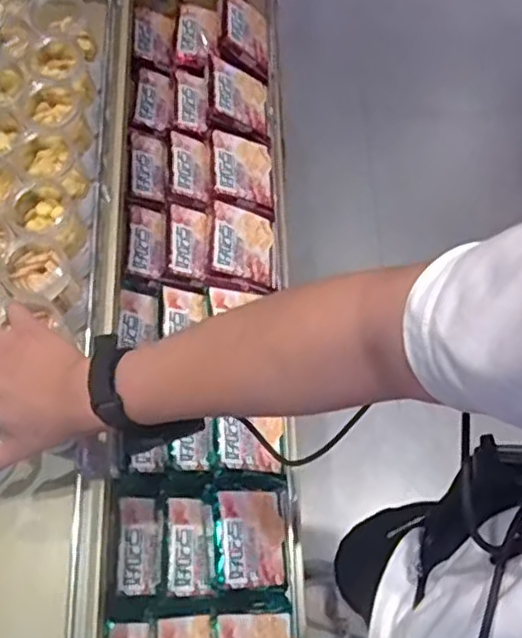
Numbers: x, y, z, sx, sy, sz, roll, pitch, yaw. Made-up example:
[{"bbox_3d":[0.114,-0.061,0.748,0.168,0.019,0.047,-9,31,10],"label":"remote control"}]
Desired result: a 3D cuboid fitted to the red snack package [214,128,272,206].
[{"bbox_3d":[-0.028,-0.250,1.117,0.102,0.021,0.124,7,71,-23],"label":"red snack package"}]

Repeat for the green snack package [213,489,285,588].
[{"bbox_3d":[-0.015,0.294,0.902,0.111,0.027,0.122,18,59,-35],"label":"green snack package"}]

